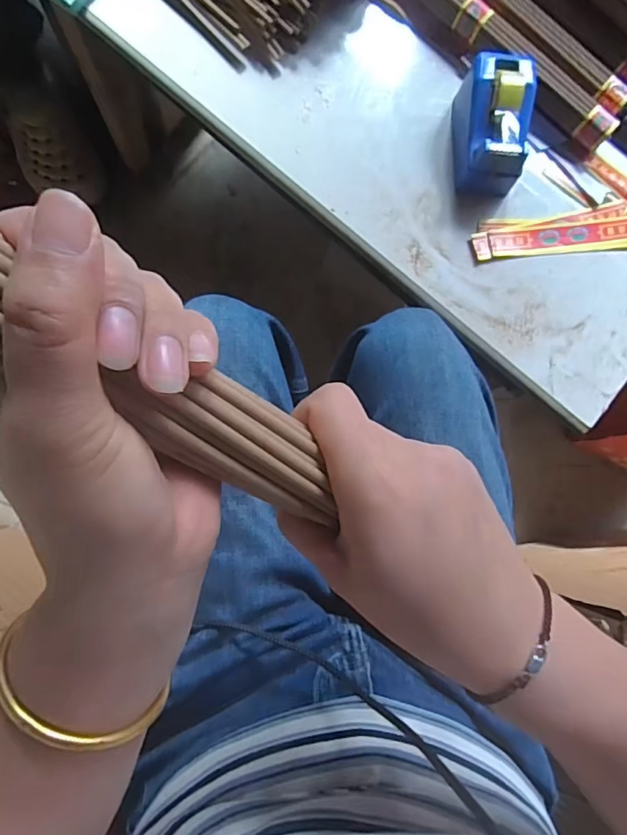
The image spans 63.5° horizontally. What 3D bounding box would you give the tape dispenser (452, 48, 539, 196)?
[{"bbox_3d":[0.159,-0.250,0.435,0.064,0.056,0.110,0,84,-4],"label":"tape dispenser"}]

